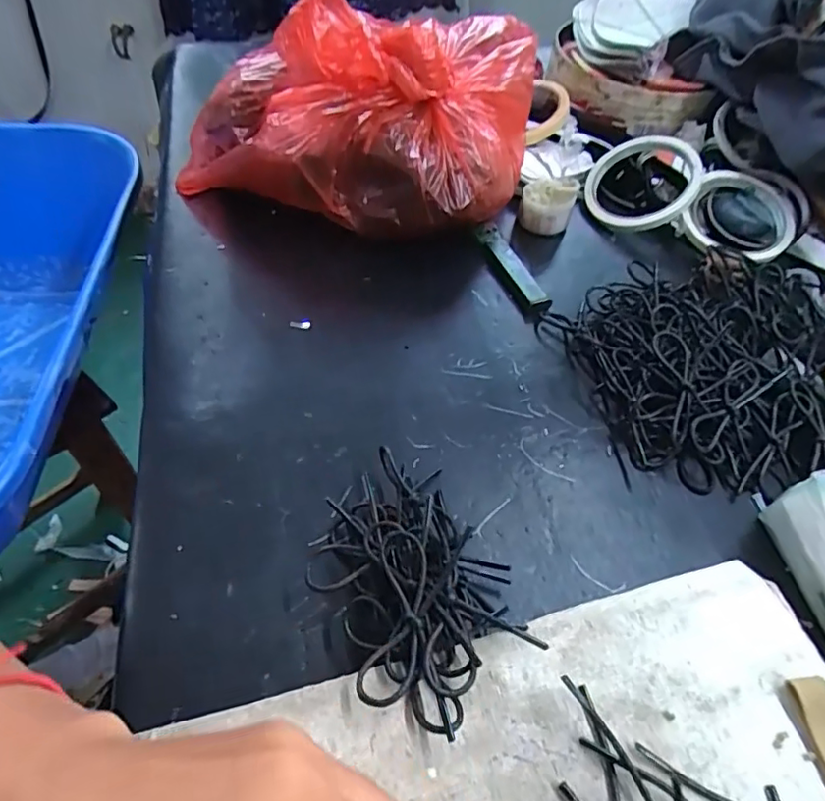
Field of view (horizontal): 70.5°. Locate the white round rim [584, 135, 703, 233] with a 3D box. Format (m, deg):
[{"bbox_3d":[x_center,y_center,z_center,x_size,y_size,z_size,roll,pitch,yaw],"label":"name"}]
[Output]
[{"bbox_3d":[0.194,-0.185,0.492,0.089,0.014,0.087,1,70,24],"label":"white round rim"}]

